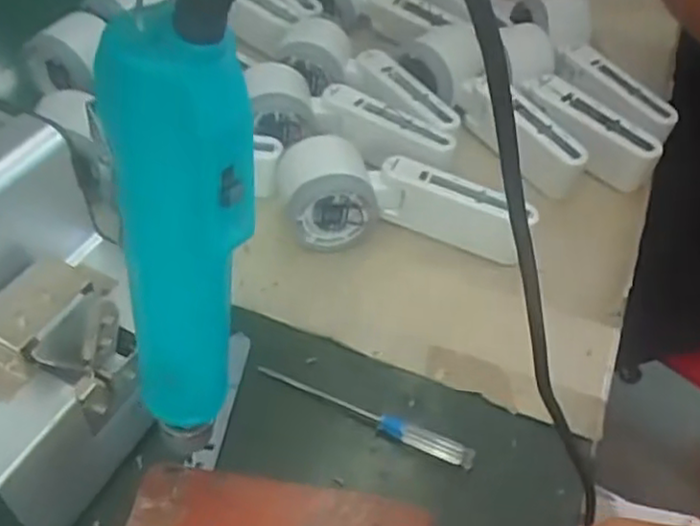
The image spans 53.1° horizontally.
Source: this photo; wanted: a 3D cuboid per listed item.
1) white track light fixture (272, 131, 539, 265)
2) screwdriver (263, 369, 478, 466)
[{"bbox_3d":[0.028,-0.042,0.460,0.149,0.054,0.059,4,49,-2],"label":"white track light fixture"},{"bbox_3d":[0.008,0.079,0.381,0.125,0.009,0.011,24,51,16],"label":"screwdriver"}]

